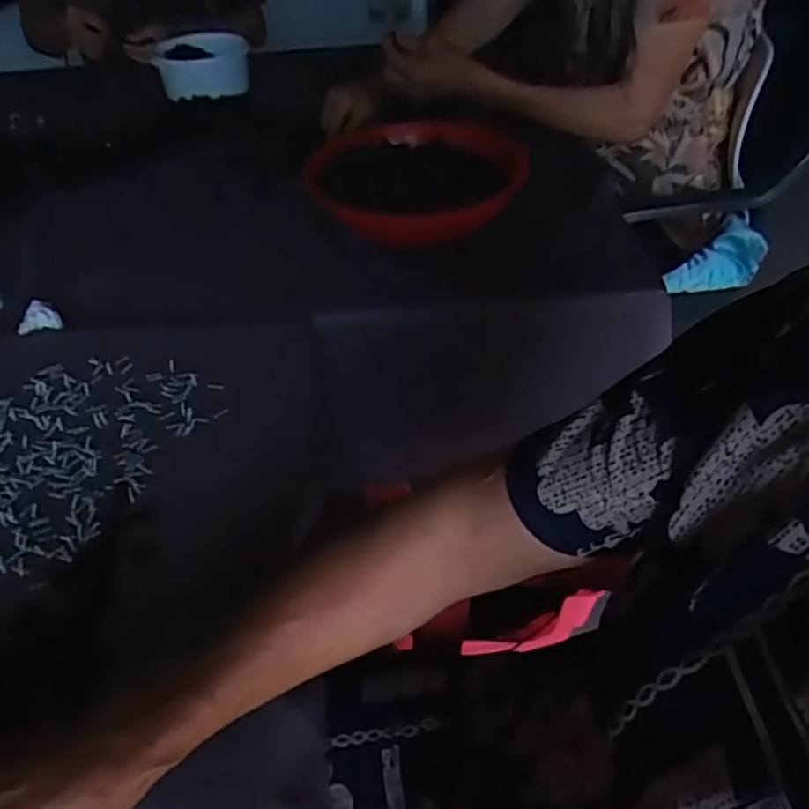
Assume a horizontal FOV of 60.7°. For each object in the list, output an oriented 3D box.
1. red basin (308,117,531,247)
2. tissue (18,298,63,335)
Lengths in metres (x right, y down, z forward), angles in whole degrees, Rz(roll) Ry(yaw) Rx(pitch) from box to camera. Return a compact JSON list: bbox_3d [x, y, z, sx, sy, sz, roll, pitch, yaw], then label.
[{"bbox_3d":[0.009,-0.256,0.787,0.221,0.081,0.221,-2,42,2],"label":"red basin"},{"bbox_3d":[-0.365,-0.084,0.685,0.038,0.015,0.050,-29,48,-25],"label":"tissue"}]

